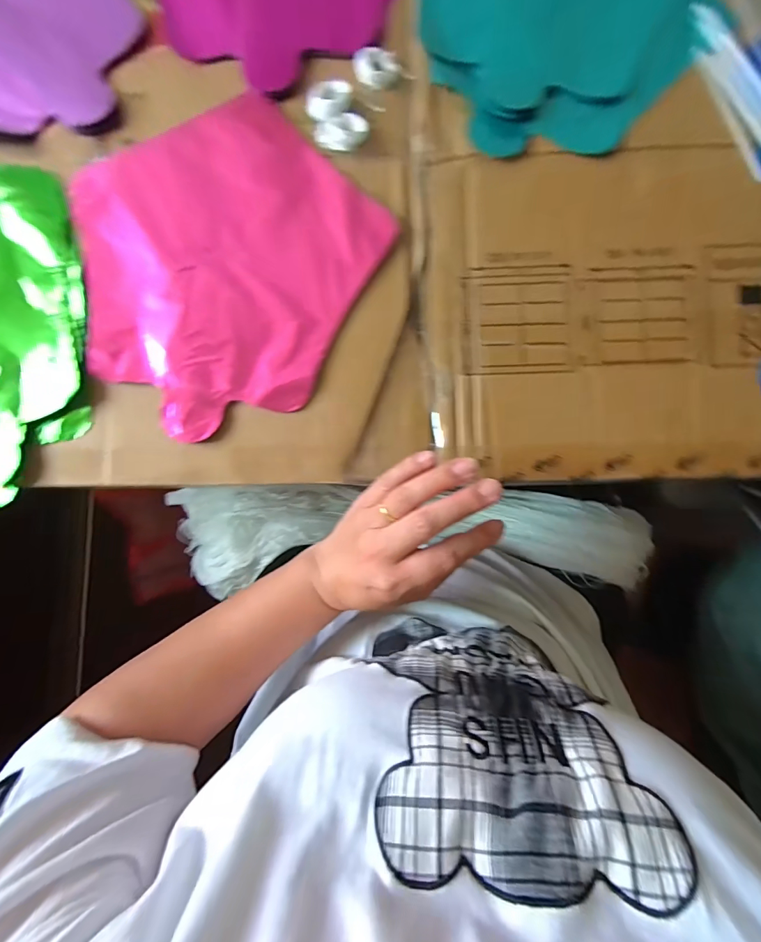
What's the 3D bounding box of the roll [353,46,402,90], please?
[{"bbox_3d":[-0.002,-0.307,0.314,0.035,0.007,0.030,-11,86,1],"label":"roll"}]

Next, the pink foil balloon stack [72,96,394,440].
[{"bbox_3d":[-0.125,-0.157,0.314,0.224,0.008,0.229,37,88,4],"label":"pink foil balloon stack"}]

